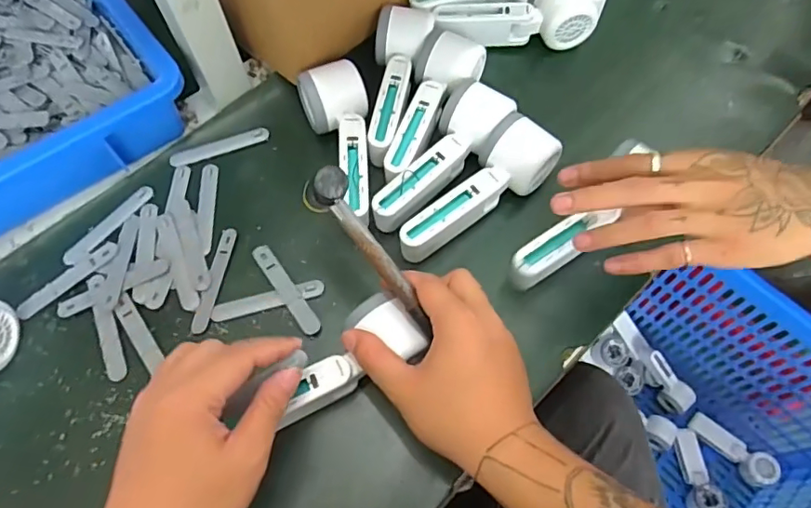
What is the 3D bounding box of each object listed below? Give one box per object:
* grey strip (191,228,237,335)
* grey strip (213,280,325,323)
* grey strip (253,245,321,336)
[{"bbox_3d":[-0.166,0.022,0.474,0.014,0.006,0.096,8,64,4],"label":"grey strip"},{"bbox_3d":[-0.117,0.040,0.462,0.094,0.004,0.016,-16,65,-7],"label":"grey strip"},{"bbox_3d":[-0.103,0.030,0.465,0.016,0.004,0.097,-33,66,-15],"label":"grey strip"}]

